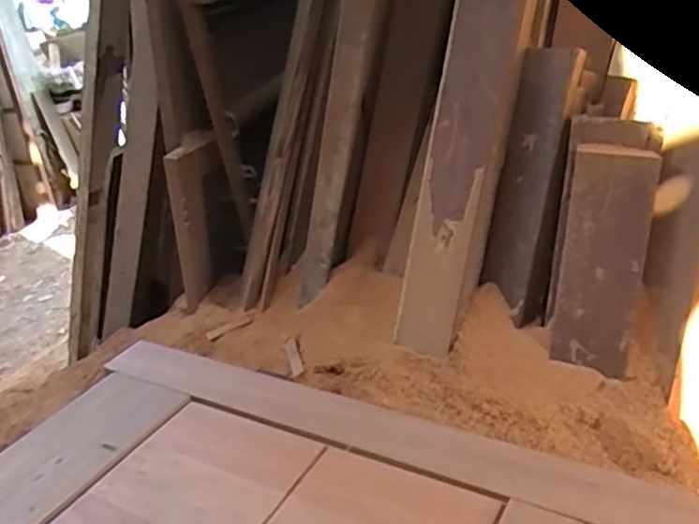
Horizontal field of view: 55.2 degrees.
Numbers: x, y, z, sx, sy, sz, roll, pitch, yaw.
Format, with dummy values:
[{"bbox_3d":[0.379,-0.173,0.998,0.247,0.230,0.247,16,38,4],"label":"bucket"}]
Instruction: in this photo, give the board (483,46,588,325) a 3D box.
[{"bbox_3d":[0.312,-0.126,1.172,0.116,0.470,0.031,13,14,32],"label":"board"}]

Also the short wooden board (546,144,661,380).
[{"bbox_3d":[0.412,0.001,1.106,0.137,0.366,0.024,10,14,24],"label":"short wooden board"}]

